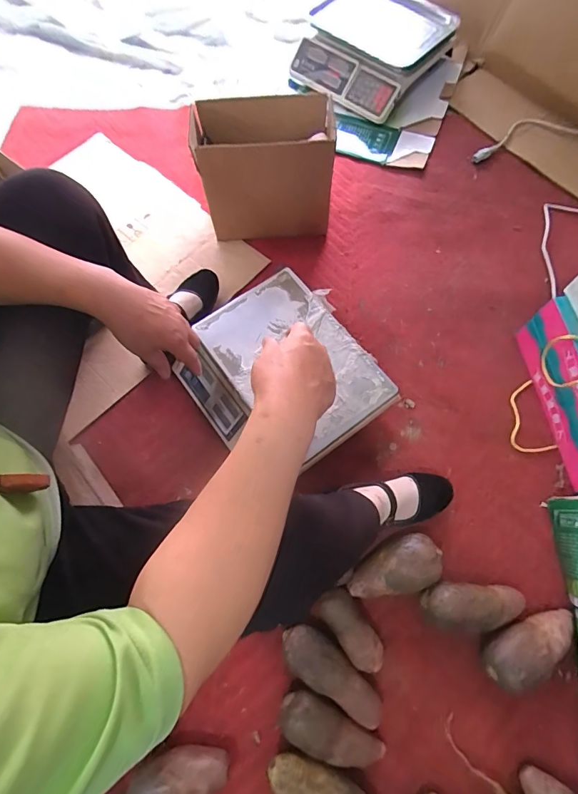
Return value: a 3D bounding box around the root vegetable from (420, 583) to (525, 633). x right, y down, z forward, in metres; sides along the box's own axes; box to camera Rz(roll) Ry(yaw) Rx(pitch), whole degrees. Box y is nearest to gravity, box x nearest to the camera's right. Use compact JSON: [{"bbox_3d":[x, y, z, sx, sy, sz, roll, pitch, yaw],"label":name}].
[{"bbox_3d":[0.298,0.339,0.643,0.166,0.063,0.070,3,69,3],"label":"root vegetable"}]

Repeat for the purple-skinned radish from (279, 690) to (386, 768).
[{"bbox_3d":[0.065,0.500,0.596,0.163,0.061,0.069,22,72,10],"label":"purple-skinned radish"}]

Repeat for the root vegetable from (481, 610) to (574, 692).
[{"bbox_3d":[0.379,0.387,0.625,0.168,0.062,0.069,-25,70,-7],"label":"root vegetable"}]

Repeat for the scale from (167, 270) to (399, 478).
[{"bbox_3d":[-0.018,-0.040,0.763,0.314,0.089,0.350,-35,72,-10],"label":"scale"}]

